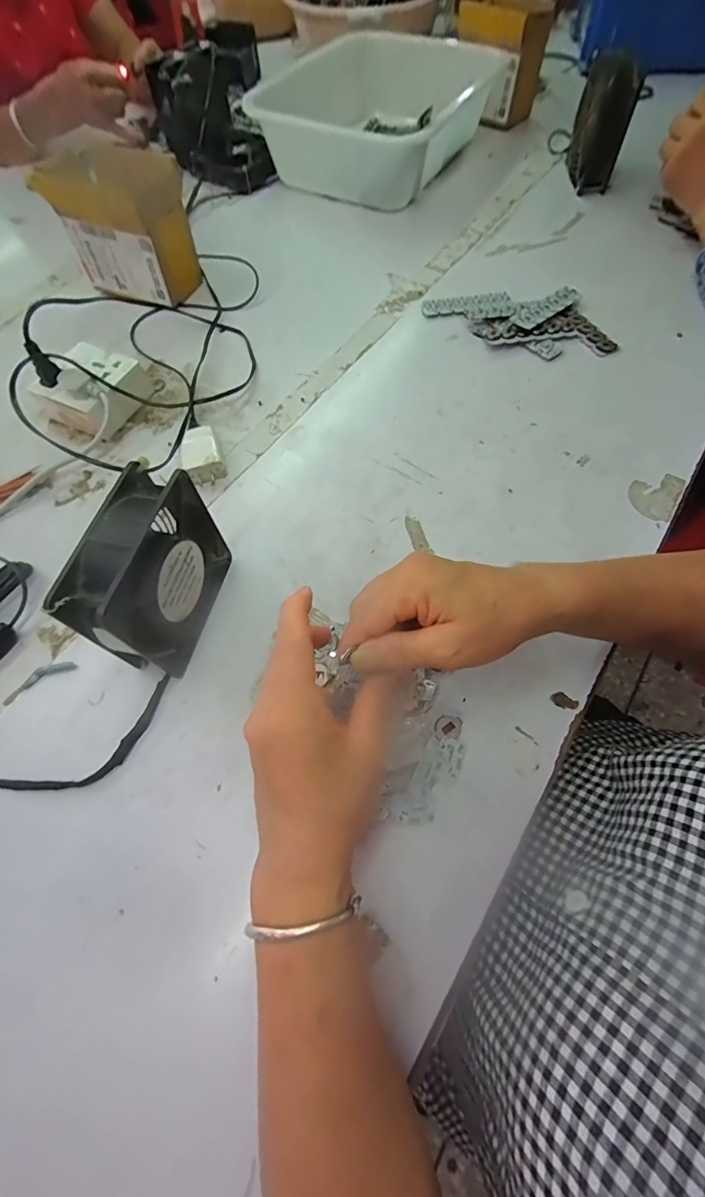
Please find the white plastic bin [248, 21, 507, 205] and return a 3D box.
[{"bbox_3d":[0.049,-0.742,0.669,0.235,0.121,0.364,30,69,16],"label":"white plastic bin"}]

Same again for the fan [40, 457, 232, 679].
[{"bbox_3d":[-0.144,-0.018,0.324,0.044,0.118,0.127,12,66,8],"label":"fan"}]

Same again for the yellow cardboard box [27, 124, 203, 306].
[{"bbox_3d":[-0.282,-0.464,0.541,0.140,0.128,0.099,25,68,14],"label":"yellow cardboard box"}]

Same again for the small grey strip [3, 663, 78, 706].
[{"bbox_3d":[-0.256,0.065,0.351,0.058,0.006,0.013,-31,67,-11],"label":"small grey strip"}]

